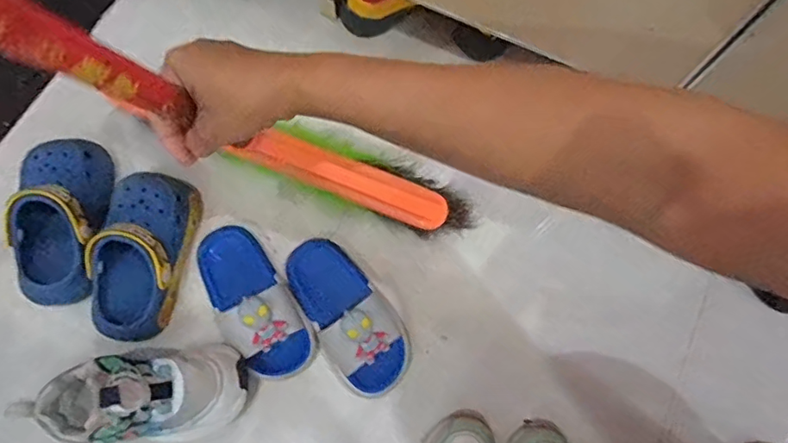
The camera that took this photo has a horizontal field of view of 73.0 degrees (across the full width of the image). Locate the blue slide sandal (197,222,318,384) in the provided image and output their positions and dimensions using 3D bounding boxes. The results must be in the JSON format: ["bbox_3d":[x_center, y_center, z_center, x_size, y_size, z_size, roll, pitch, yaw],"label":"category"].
[{"bbox_3d":[-0.148,0.082,0.551,0.075,0.052,0.168,-33,77,-12],"label":"blue slide sandal"}]

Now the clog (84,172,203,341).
[{"bbox_3d":[-0.261,0.032,0.553,0.080,0.082,0.169,14,72,2],"label":"clog"}]

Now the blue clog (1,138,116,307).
[{"bbox_3d":[-0.349,-0.003,0.569,0.092,0.089,0.181,-1,73,-3],"label":"blue clog"}]

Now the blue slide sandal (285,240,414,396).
[{"bbox_3d":[-0.049,0.090,0.546,0.084,0.050,0.171,-34,77,-12],"label":"blue slide sandal"}]

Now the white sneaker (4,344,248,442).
[{"bbox_3d":[-0.241,0.166,0.506,0.194,0.081,0.088,-4,73,-3],"label":"white sneaker"}]

